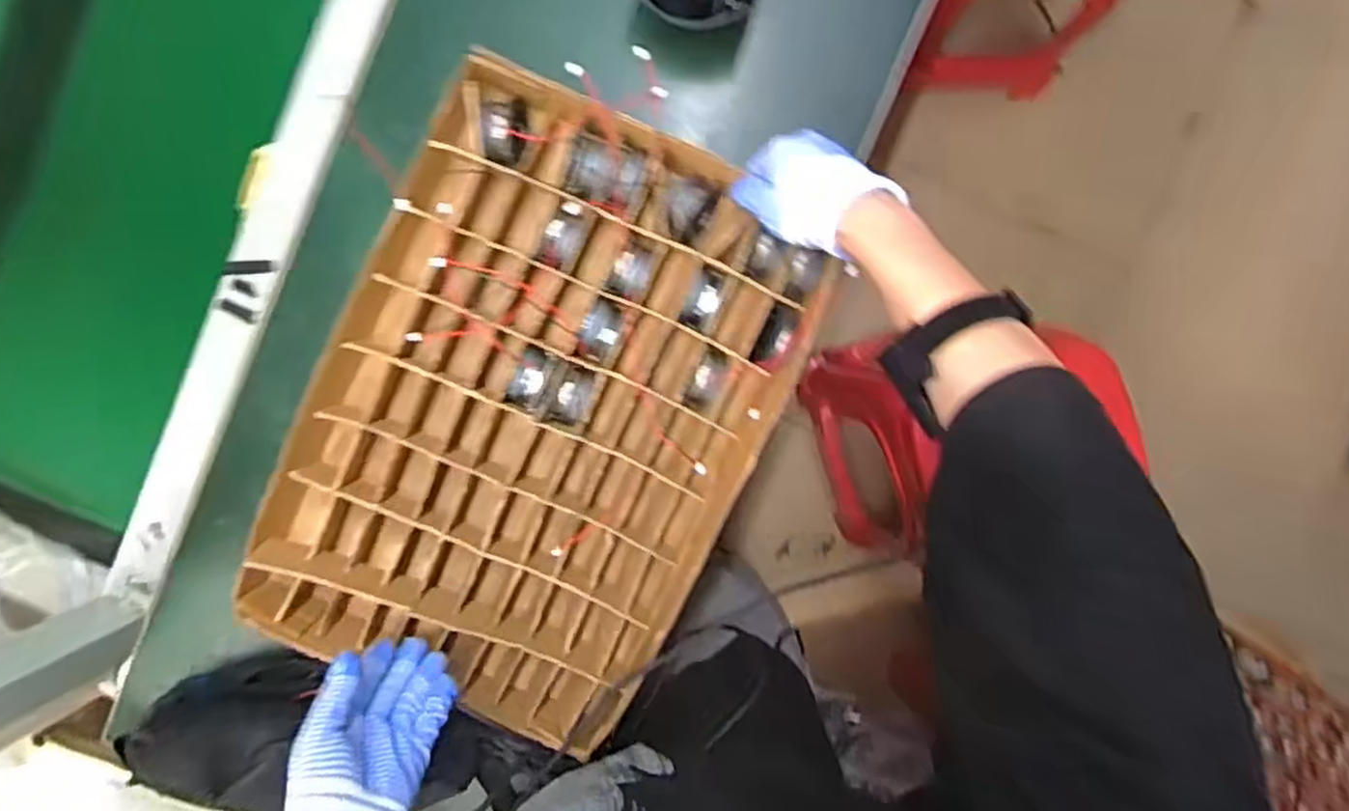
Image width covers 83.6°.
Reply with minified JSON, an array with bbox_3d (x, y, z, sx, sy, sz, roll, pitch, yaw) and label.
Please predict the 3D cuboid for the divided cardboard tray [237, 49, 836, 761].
[{"bbox_3d":[-0.108,0.010,0.594,0.329,0.072,0.449,28,93,-2],"label":"divided cardboard tray"}]

